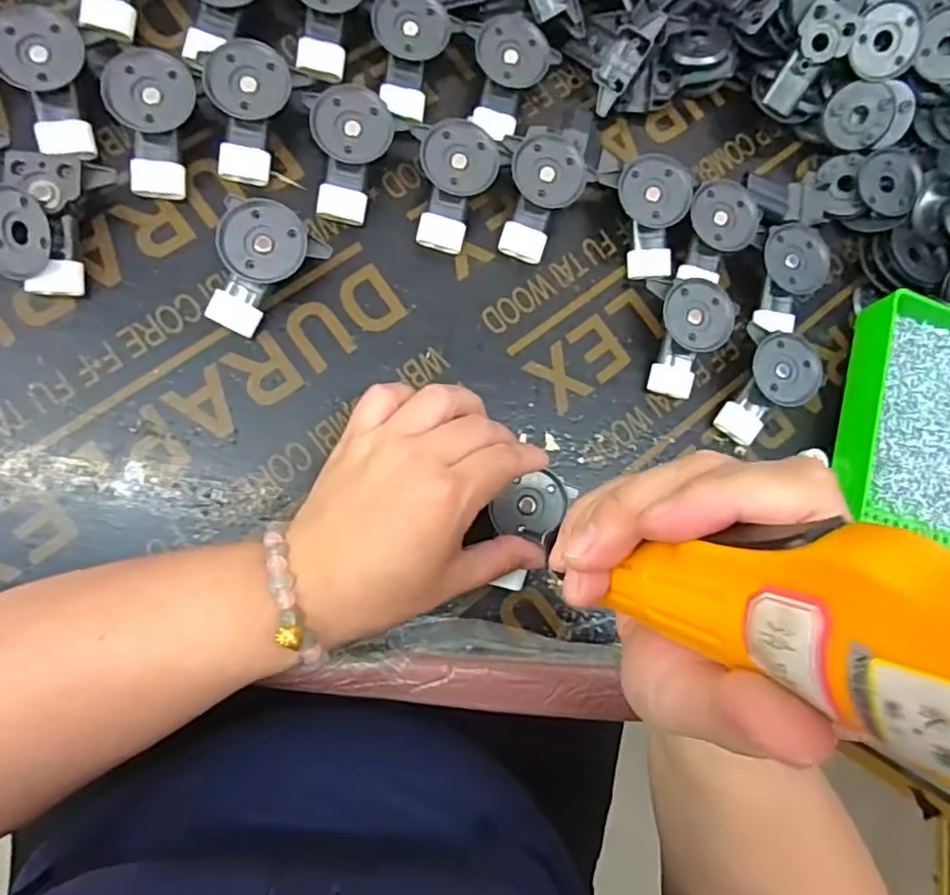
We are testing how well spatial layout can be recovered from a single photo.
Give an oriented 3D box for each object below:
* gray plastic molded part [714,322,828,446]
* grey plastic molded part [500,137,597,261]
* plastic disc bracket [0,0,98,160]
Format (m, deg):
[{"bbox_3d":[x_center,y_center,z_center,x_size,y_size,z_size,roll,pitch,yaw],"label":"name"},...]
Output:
[{"bbox_3d":[0.181,-0.035,0.379,0.047,0.026,0.069,18,80,-8],"label":"gray plastic molded part"},{"bbox_3d":[0.036,-0.146,0.362,0.052,0.021,0.068,18,80,-8],"label":"grey plastic molded part"},{"bbox_3d":[-0.219,-0.185,0.316,0.039,0.015,0.073,-14,104,-9],"label":"plastic disc bracket"}]

